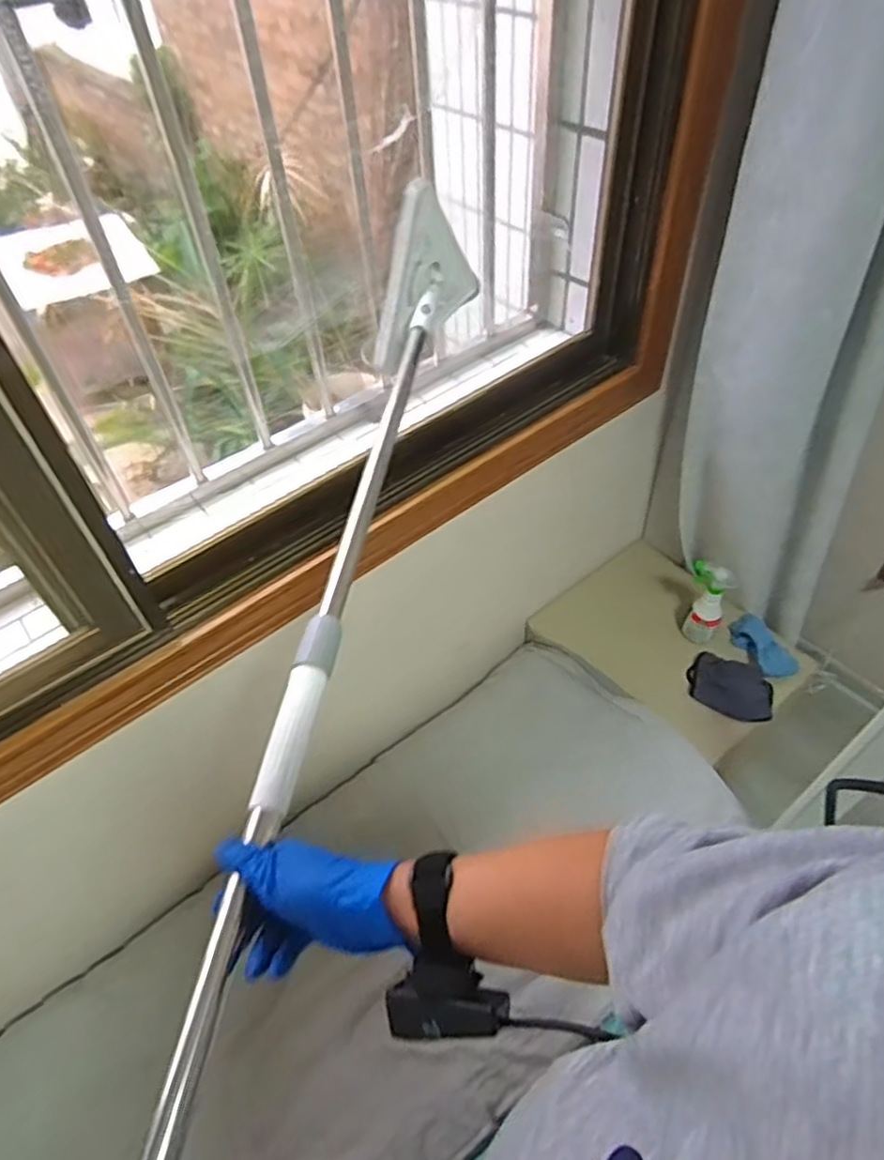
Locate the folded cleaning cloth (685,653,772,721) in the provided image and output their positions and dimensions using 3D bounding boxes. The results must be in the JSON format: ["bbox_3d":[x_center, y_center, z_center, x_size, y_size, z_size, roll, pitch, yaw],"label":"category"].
[{"bbox_3d":[0.601,0.224,1.446,0.165,0.033,0.116,15,53,16],"label":"folded cleaning cloth"}]

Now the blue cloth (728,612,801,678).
[{"bbox_3d":[0.687,0.139,1.487,0.087,0.032,0.162,-21,52,-14],"label":"blue cloth"}]

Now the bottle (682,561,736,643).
[{"bbox_3d":[0.550,0.048,1.460,0.091,0.178,0.083,24,55,22],"label":"bottle"}]

